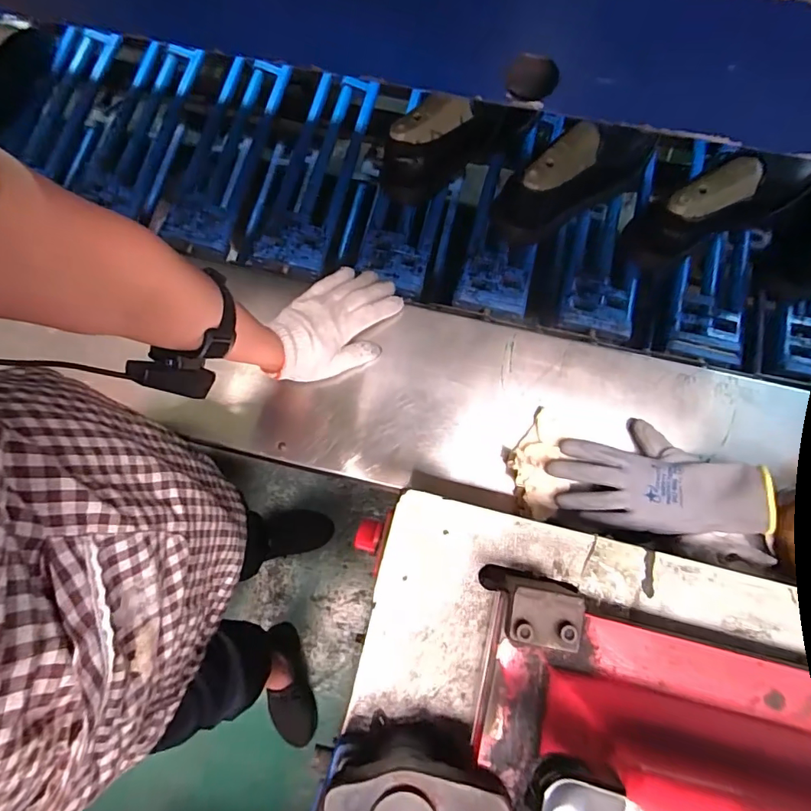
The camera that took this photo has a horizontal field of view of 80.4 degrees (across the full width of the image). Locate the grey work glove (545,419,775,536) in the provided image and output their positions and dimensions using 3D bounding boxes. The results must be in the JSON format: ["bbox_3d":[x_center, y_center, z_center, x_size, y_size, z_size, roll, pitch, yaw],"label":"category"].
[{"bbox_3d":[0.270,0.076,0.525,0.217,0.061,0.119,4,77,2],"label":"grey work glove"}]

